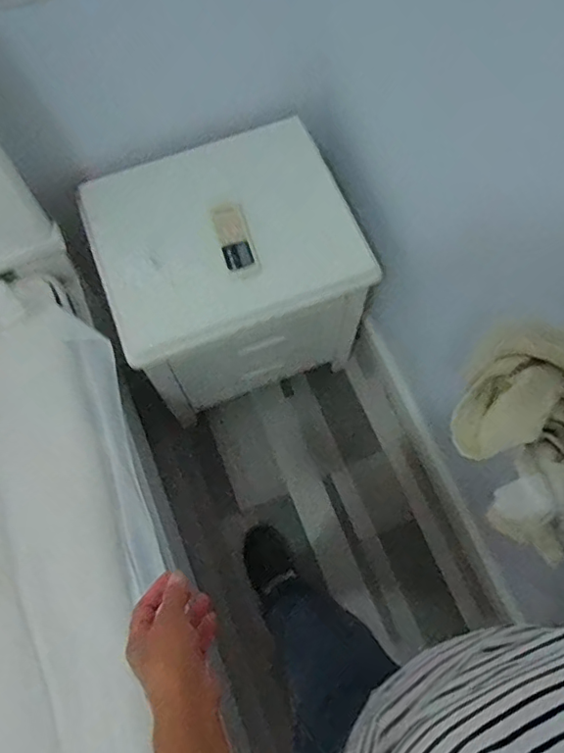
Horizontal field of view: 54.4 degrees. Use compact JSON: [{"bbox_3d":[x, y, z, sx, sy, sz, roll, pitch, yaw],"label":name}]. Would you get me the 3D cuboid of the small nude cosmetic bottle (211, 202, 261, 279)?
[{"bbox_3d":[-0.083,-0.240,0.966,0.059,0.022,0.142,-17,71,-8],"label":"small nude cosmetic bottle"}]

